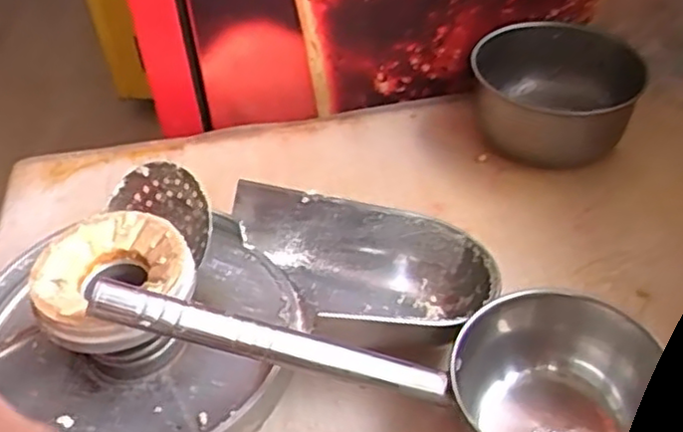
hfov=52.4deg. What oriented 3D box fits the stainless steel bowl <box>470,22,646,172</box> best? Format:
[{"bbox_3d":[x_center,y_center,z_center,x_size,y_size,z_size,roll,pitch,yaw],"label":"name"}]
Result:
[{"bbox_3d":[0.227,-0.127,0.750,0.164,0.093,0.158,5,44,10],"label":"stainless steel bowl"}]

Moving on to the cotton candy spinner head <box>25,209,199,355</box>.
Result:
[{"bbox_3d":[-0.157,0.042,0.478,0.104,0.029,0.105,-18,45,-15],"label":"cotton candy spinner head"}]

